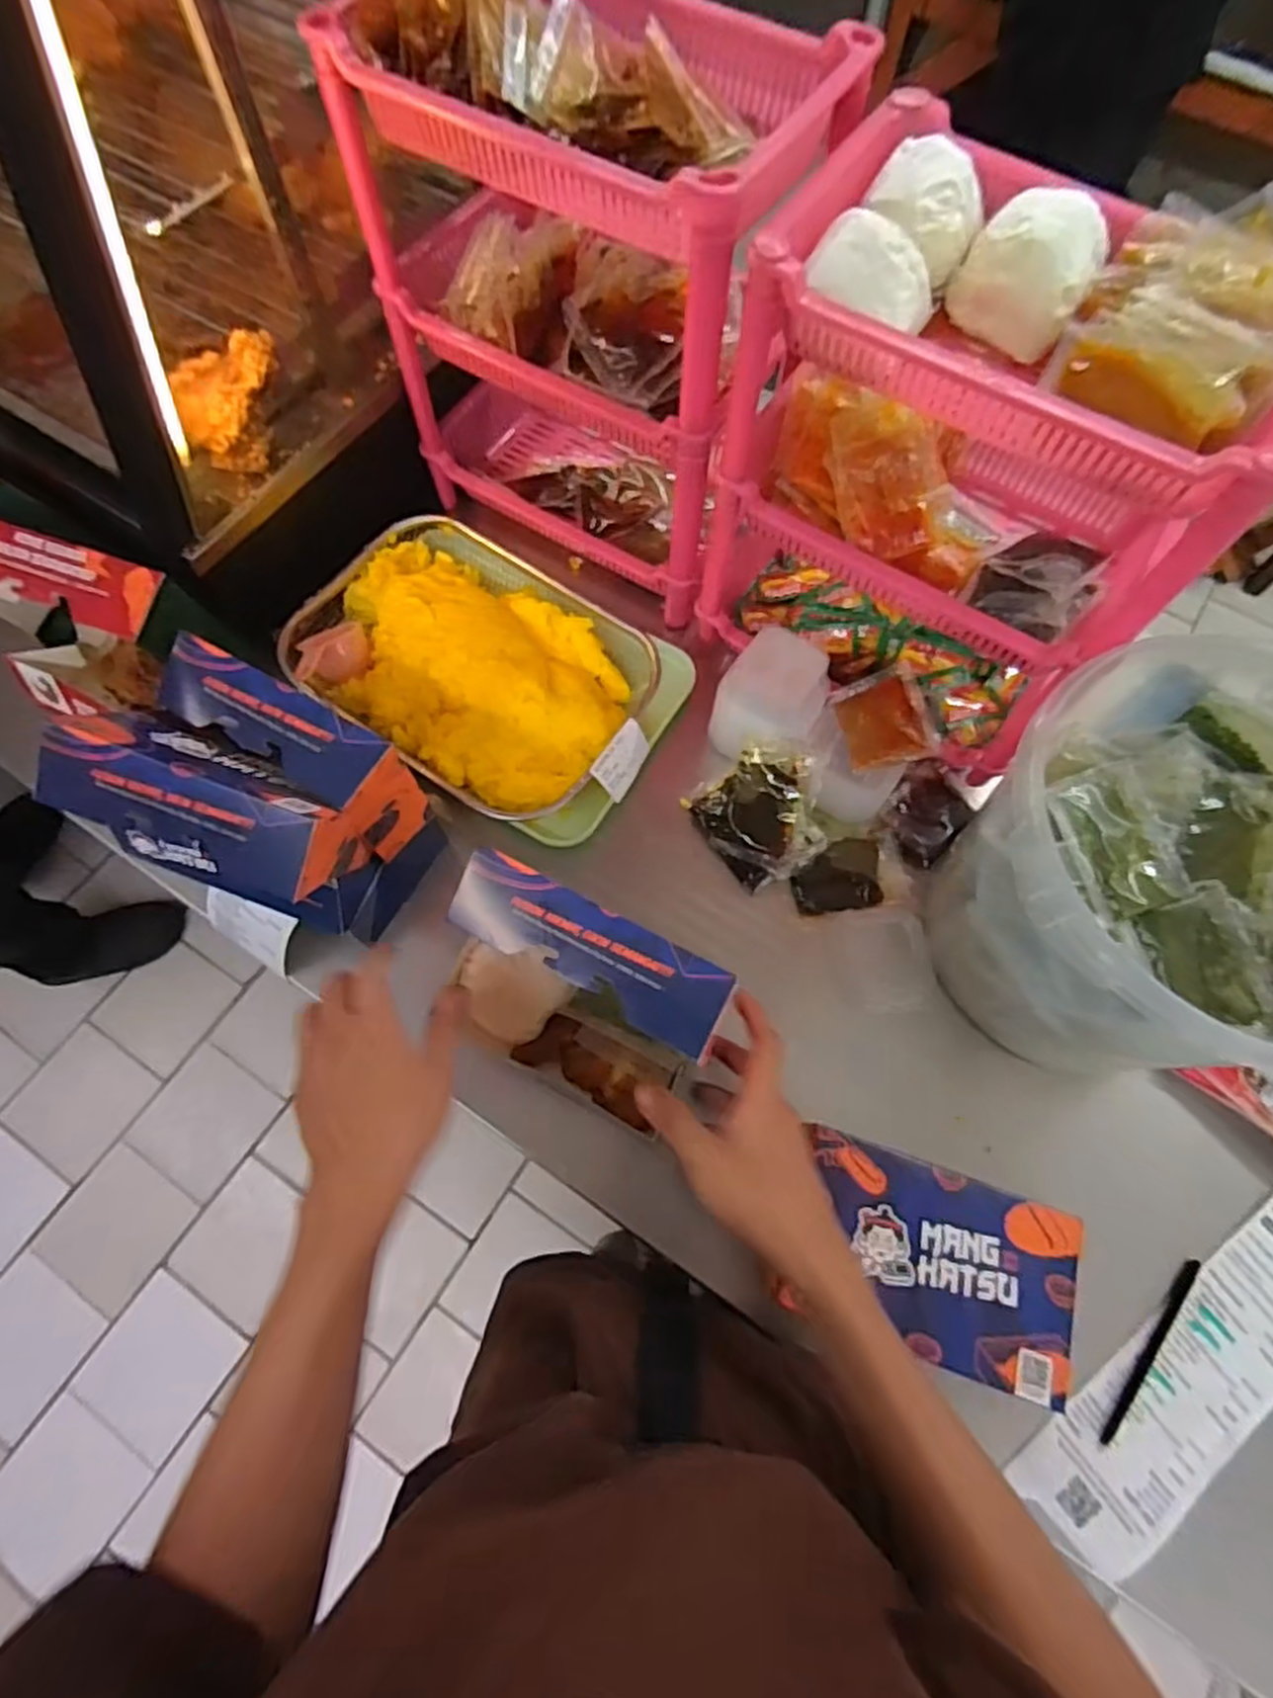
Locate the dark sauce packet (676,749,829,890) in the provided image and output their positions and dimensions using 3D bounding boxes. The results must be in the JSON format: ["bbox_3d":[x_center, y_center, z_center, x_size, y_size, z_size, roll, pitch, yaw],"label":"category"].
[{"bbox_3d":[0.104,-0.030,0.619,0.101,0.021,0.100,-44,76,18],"label":"dark sauce packet"}]

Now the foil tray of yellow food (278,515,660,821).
[{"bbox_3d":[-0.131,-0.162,0.656,0.328,0.055,0.227,32,71,11],"label":"foil tray of yellow food"}]

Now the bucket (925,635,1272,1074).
[{"bbox_3d":[0.326,0.025,0.498,0.237,0.197,0.223,0,68,-1],"label":"bucket"}]

